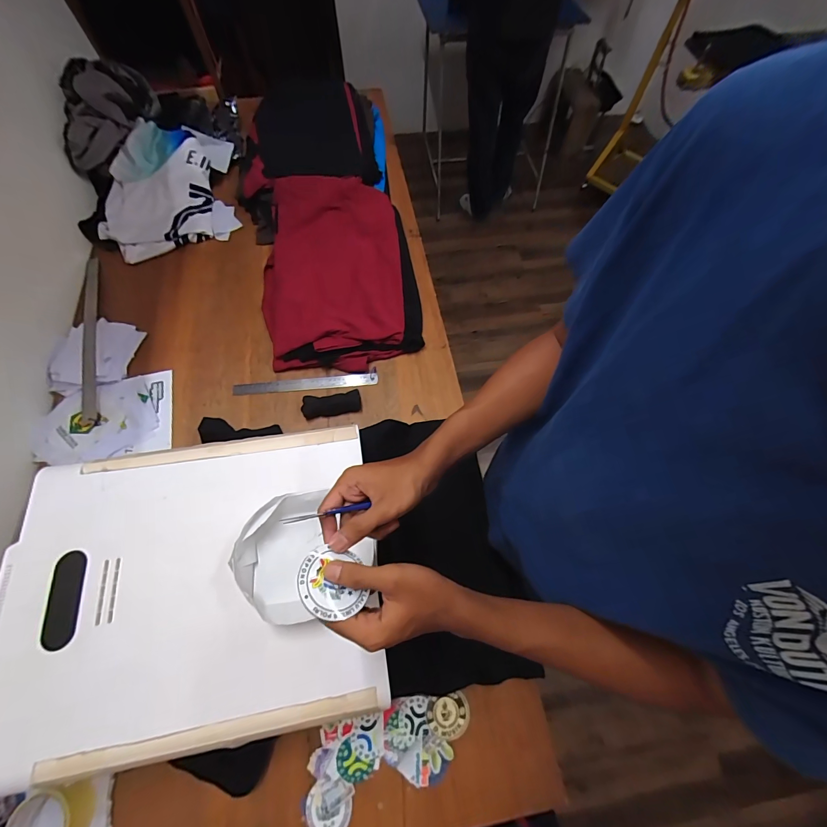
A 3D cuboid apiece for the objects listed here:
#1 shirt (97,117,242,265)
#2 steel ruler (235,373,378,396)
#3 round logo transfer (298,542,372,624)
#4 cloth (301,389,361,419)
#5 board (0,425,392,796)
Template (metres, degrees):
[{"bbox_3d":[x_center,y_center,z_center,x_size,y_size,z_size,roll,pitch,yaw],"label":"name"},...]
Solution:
[{"bbox_3d":[-0.676,-0.622,0.988,0.345,0.124,0.370,-13,68,-9],"label":"shirt"},{"bbox_3d":[-0.244,-0.067,0.834,0.320,0.004,0.031,-5,71,-4],"label":"steel ruler"},{"bbox_3d":[-0.076,0.154,0.337,0.058,0.006,0.061,-3,60,-27],"label":"round logo transfer"},{"bbox_3d":[-0.179,-0.021,0.804,0.125,0.022,0.046,-10,67,-8],"label":"cloth"},{"bbox_3d":[-0.313,0.235,0.526,0.493,0.024,0.396,-8,67,-7],"label":"board"}]

